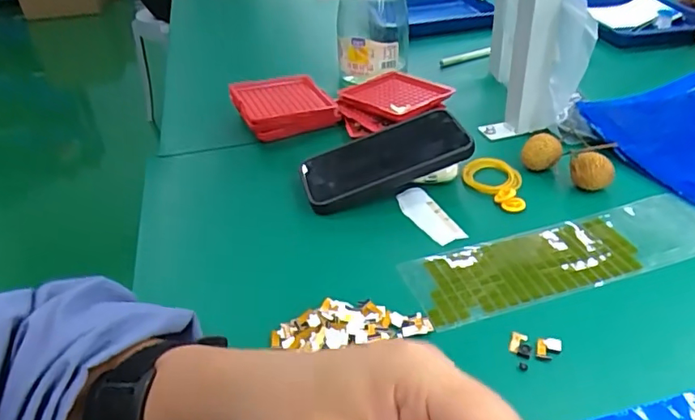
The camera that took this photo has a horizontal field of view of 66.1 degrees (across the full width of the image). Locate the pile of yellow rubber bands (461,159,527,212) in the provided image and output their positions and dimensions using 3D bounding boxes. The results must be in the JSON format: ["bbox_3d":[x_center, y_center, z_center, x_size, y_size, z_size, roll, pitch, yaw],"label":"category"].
[{"bbox_3d":[0.137,-0.025,0.504,0.053,0.014,0.067,4,37,10],"label":"pile of yellow rubber bands"}]

